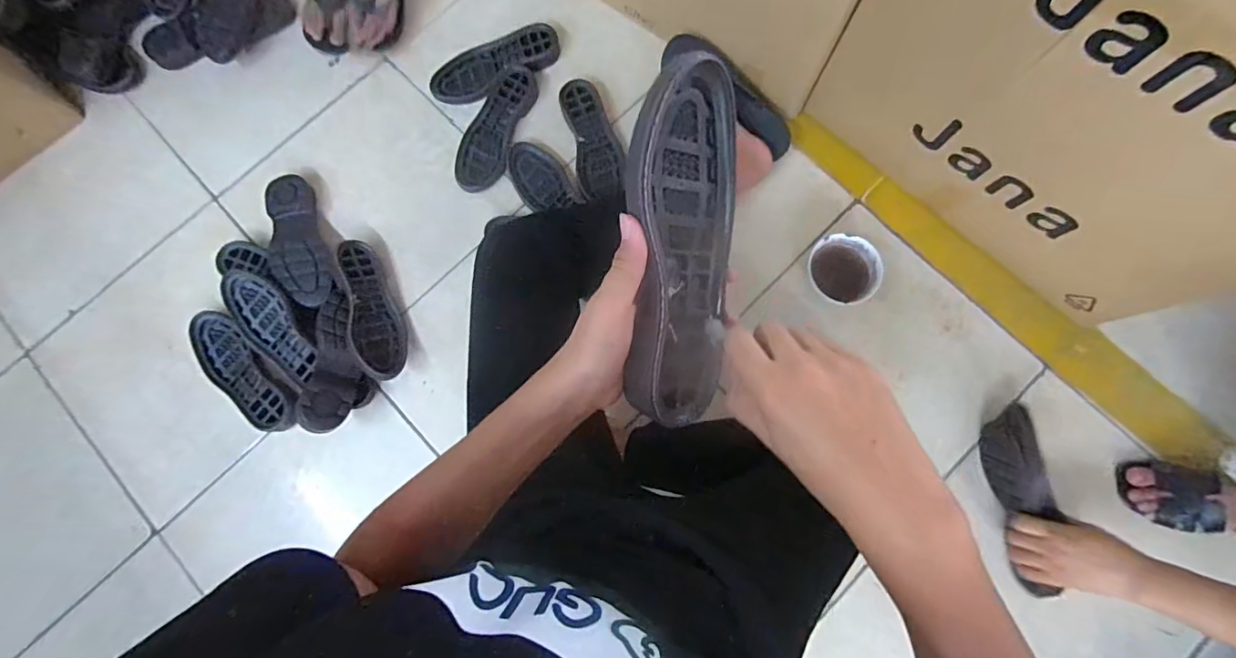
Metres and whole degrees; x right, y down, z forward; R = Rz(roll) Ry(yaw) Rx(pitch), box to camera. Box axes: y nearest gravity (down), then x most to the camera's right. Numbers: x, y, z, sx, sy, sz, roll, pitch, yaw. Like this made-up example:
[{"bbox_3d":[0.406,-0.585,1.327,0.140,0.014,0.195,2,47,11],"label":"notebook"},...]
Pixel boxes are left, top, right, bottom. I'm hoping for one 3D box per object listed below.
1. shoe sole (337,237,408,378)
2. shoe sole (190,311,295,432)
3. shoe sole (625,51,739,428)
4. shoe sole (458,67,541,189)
[{"bbox_3d":[-0.405,-0.035,0.893,0.086,0.024,0.233,-3,75,-35],"label":"shoe sole"},{"bbox_3d":[-0.630,0.070,0.898,0.092,0.026,0.249,-39,80,-6],"label":"shoe sole"},{"bbox_3d":[0.044,-0.050,0.366,0.092,0.029,0.234,-11,108,-39],"label":"shoe sole"},{"bbox_3d":[-0.222,-0.361,0.964,0.090,0.025,0.239,22,79,6],"label":"shoe sole"}]

